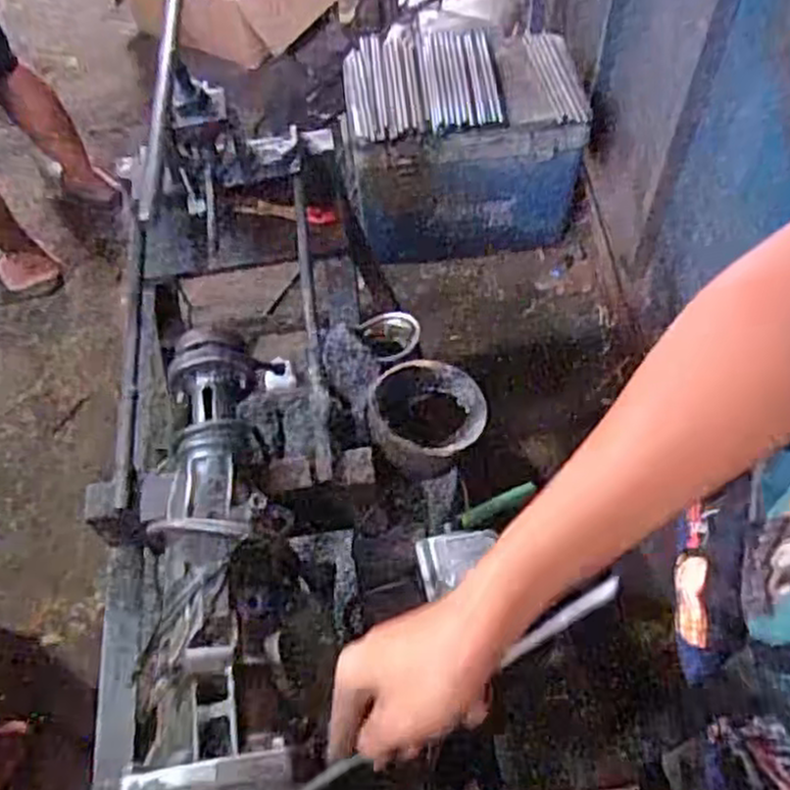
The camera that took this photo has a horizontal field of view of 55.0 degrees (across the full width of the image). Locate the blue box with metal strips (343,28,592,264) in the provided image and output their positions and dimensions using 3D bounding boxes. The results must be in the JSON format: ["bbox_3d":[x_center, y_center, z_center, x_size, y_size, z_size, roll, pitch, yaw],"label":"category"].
[{"bbox_3d":[0.150,-0.551,1.718,0.487,0.357,0.314,-5,60,0],"label":"blue box with metal strips"}]

